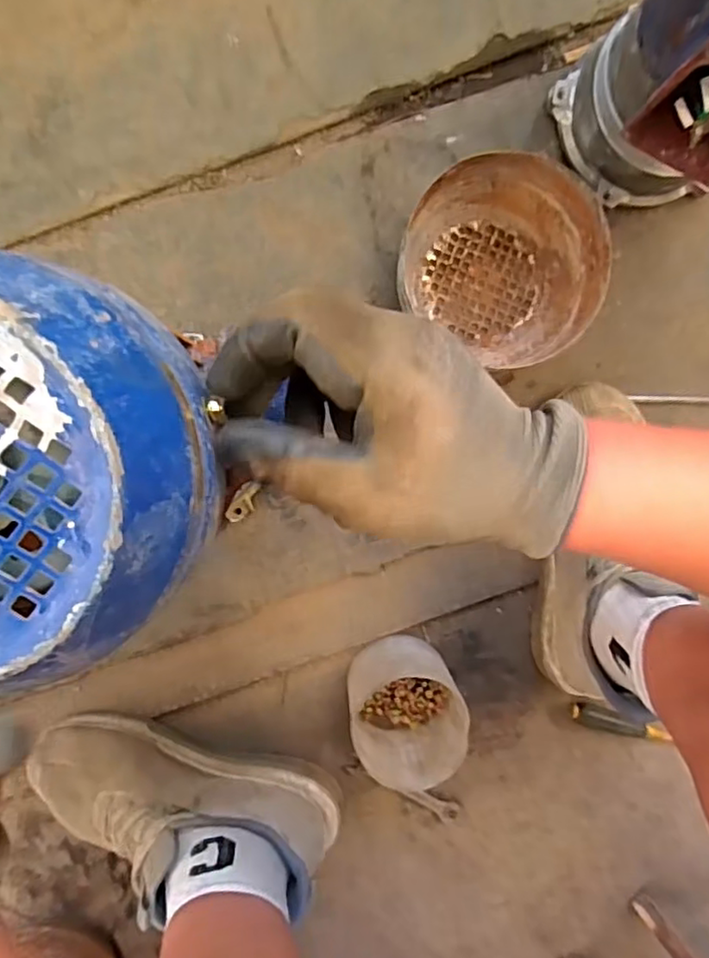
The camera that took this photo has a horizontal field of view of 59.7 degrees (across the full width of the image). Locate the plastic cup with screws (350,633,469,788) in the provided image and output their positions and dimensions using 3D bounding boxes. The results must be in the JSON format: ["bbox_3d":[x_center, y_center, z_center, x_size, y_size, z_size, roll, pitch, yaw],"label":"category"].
[{"bbox_3d":[0.047,0.221,0.603,0.098,0.103,0.104,0,96,-3],"label":"plastic cup with screws"}]

